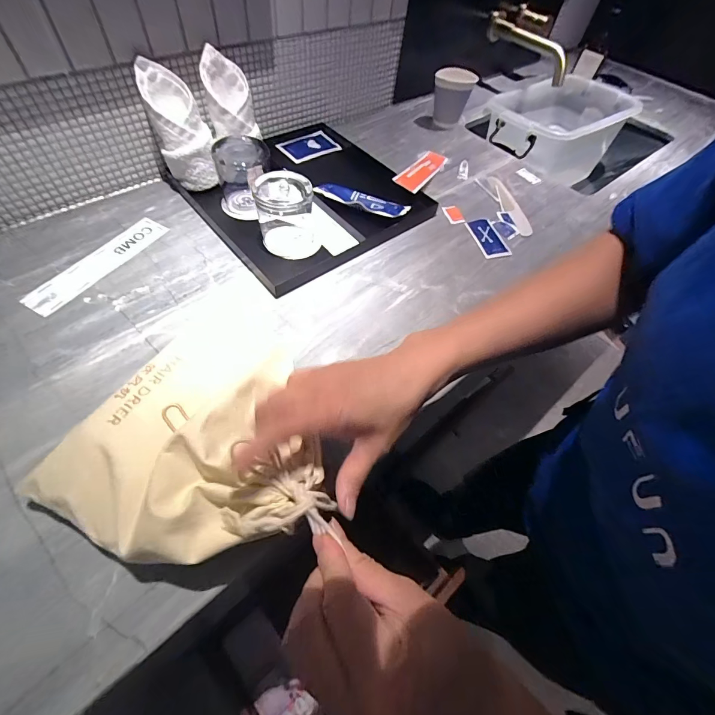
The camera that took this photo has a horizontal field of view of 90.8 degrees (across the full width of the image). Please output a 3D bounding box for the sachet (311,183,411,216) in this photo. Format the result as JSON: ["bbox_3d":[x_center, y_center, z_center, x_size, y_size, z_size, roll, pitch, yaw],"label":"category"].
[{"bbox_3d":[0.009,-0.252,0.557,0.144,0.011,0.049,20,57,8],"label":"sachet"}]

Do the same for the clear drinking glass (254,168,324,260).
[{"bbox_3d":[-0.094,-0.195,0.483,0.080,0.087,0.080,-11,58,-11],"label":"clear drinking glass"}]

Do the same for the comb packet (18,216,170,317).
[{"bbox_3d":[-0.345,-0.131,0.472,0.045,0.007,0.195,28,59,13],"label":"comb packet"}]

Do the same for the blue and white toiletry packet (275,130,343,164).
[{"bbox_3d":[-0.092,-0.401,0.668,0.104,0.006,0.067,-33,65,-23],"label":"blue and white toiletry packet"}]

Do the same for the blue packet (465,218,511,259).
[{"bbox_3d":[0.209,-0.192,0.566,0.045,0.005,0.087,-9,58,-10],"label":"blue packet"}]

